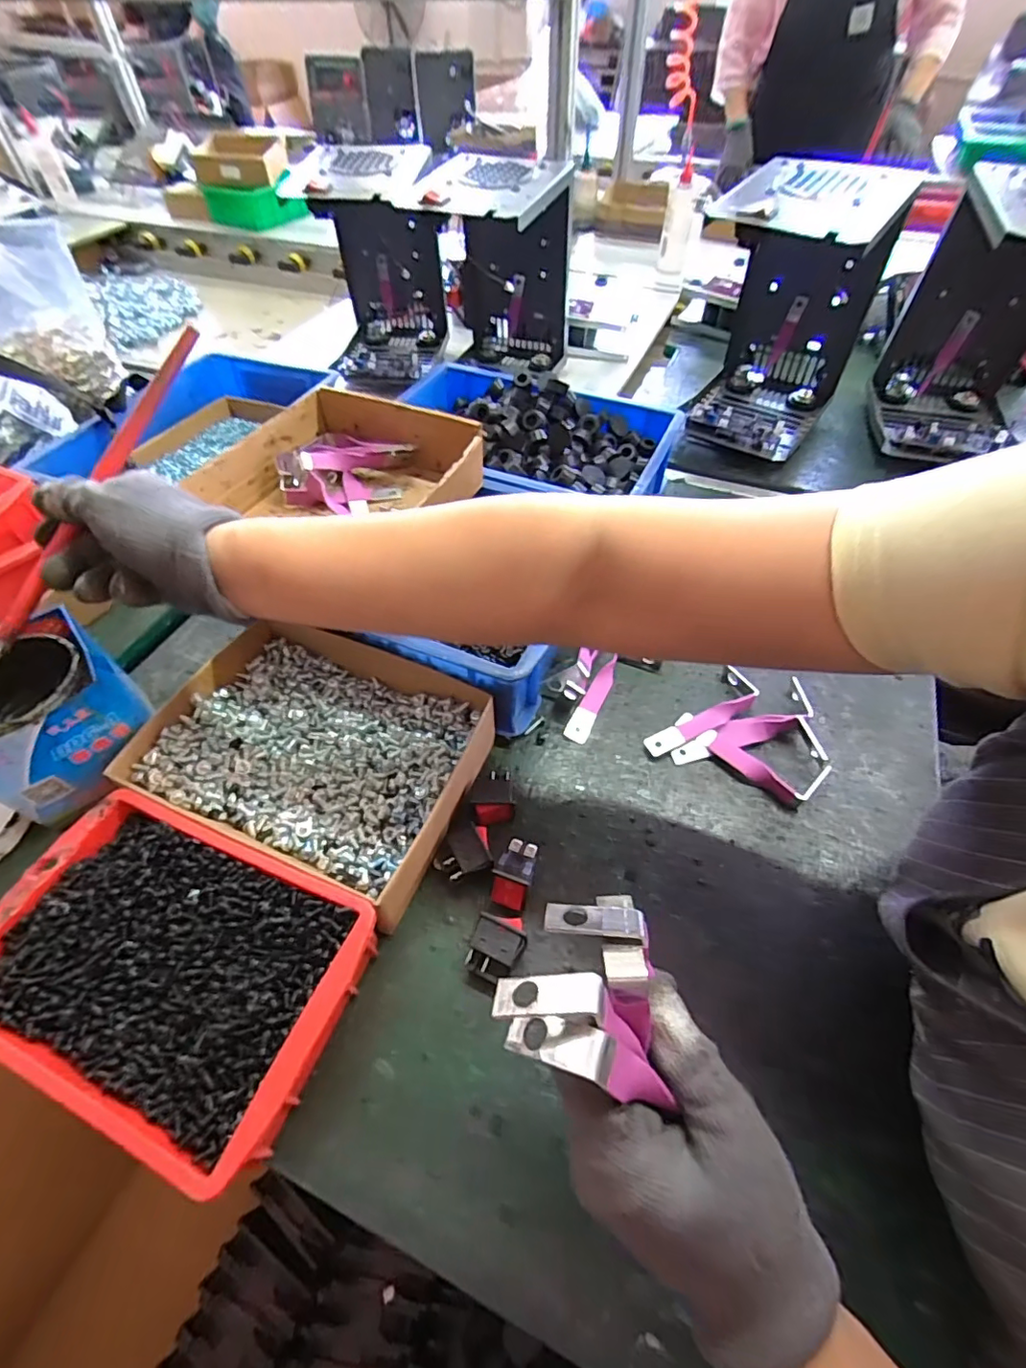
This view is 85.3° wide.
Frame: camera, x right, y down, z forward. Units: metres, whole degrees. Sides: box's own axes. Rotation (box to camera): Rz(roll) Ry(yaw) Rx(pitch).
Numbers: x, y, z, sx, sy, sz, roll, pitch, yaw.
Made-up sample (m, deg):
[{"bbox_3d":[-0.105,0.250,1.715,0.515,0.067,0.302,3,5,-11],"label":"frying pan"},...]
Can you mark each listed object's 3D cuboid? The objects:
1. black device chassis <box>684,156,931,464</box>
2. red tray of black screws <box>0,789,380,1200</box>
[{"bbox_3d":[0.299,-0.412,0.627,0.162,0.231,0.204,28,58,20],"label":"black device chassis"},{"bbox_3d":[-0.185,0.158,0.311,0.201,0.051,0.132,18,55,14],"label":"red tray of black screws"}]

